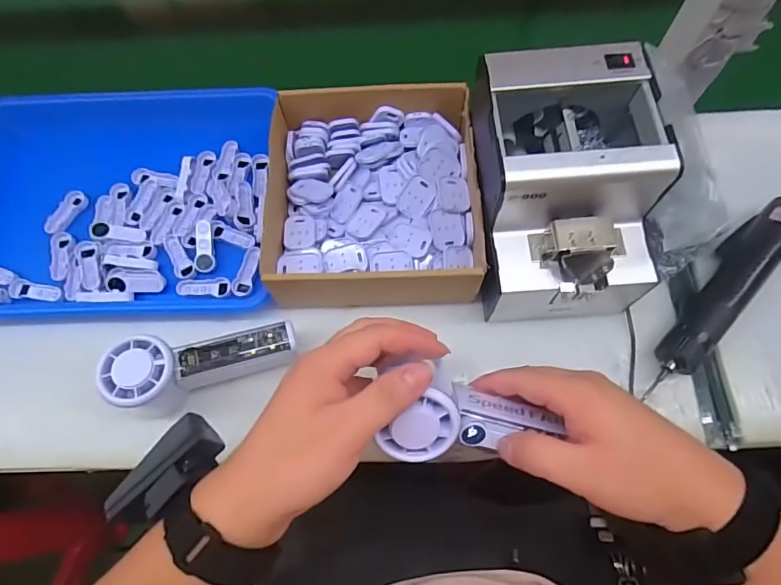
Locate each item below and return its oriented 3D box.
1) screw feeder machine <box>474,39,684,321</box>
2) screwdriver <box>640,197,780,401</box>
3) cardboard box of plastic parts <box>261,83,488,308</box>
[{"bbox_3d":[0.142,-0.083,0.396,0.129,0.134,0.171,-5,69,1],"label":"screw feeder machine"},{"bbox_3d":[0.297,-0.002,0.417,0.040,0.033,0.223,38,76,15],"label":"screwdriver"},{"bbox_3d":[-0.014,-0.100,0.451,0.189,0.055,0.212,-3,69,1],"label":"cardboard box of plastic parts"}]

